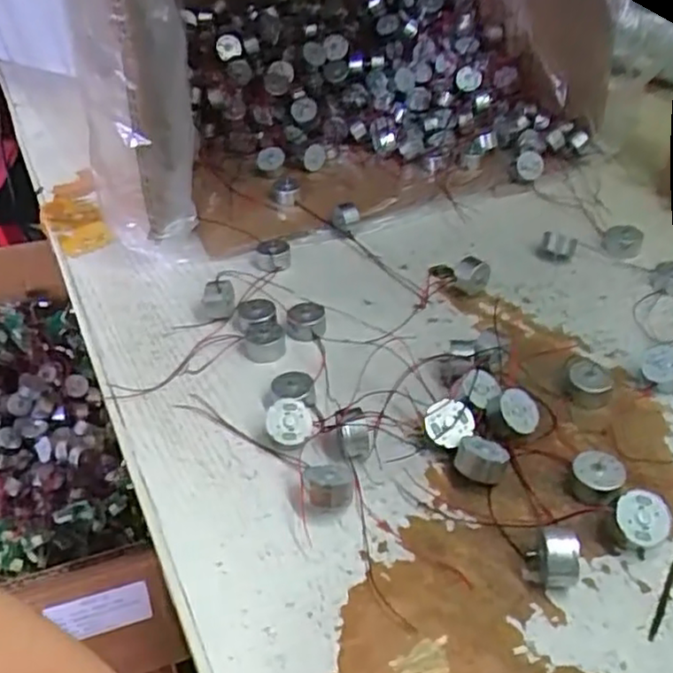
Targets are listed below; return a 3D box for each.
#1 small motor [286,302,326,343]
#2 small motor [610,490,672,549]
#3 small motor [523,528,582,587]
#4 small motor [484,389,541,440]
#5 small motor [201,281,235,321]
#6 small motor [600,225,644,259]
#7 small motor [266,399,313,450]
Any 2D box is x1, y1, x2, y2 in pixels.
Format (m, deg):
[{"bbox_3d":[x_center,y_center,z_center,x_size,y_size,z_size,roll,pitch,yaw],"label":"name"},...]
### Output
[{"bbox_3d":[-0.019,-0.010,0.418,0.024,0.013,0.020,-4,37,-3],"label":"small motor"},{"bbox_3d":[0.131,0.080,0.295,0.025,0.015,0.025,3,68,-7],"label":"small motor"},{"bbox_3d":[0.089,0.089,0.281,0.015,0.026,0.024,-12,38,-14],"label":"small motor"},{"bbox_3d":[0.090,0.040,0.347,0.023,0.015,0.023,1,69,-23],"label":"small motor"},{"bbox_3d":[-0.075,-0.023,0.432,0.021,0.022,0.015,-10,38,-11],"label":"small motor"},{"bbox_3d":[0.203,-0.068,0.479,0.023,0.017,0.020,-2,39,3],"label":"small motor"},{"bbox_3d":[-0.024,0.044,0.347,0.024,0.011,0.024,35,67,5],"label":"small motor"}]

